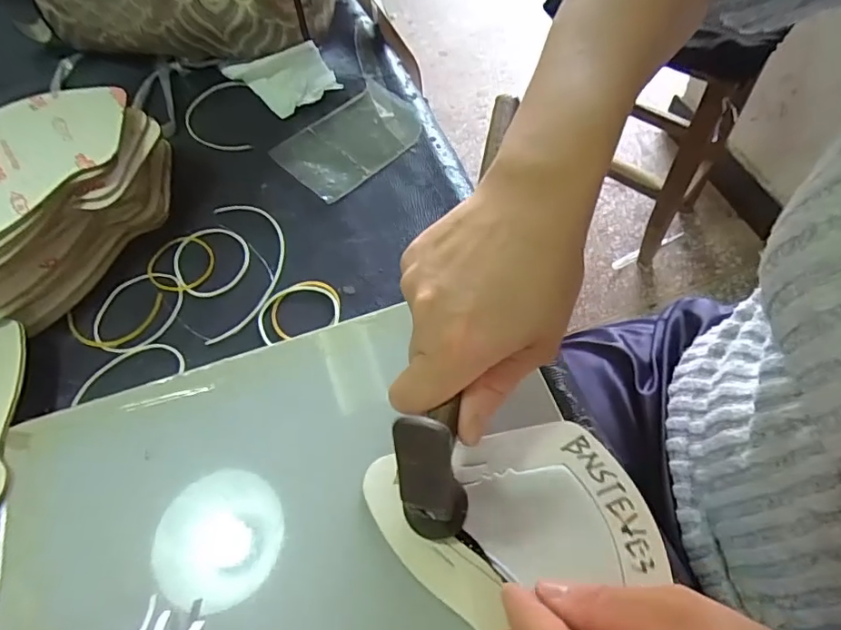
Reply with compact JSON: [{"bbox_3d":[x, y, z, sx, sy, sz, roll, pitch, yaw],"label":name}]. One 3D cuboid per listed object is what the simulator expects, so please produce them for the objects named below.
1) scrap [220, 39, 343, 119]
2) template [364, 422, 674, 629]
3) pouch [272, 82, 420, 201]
[{"bbox_3d":[-0.112,-0.199,0.439,0.065,0.025,0.067,-38,66,-18],"label":"scrap"},{"bbox_3d":[0.042,0.095,0.251,0.118,0.008,0.085,-18,62,-8],"label":"template"},{"bbox_3d":[-0.053,-0.138,0.416,0.074,0.009,0.108,39,68,21],"label":"pouch"}]

